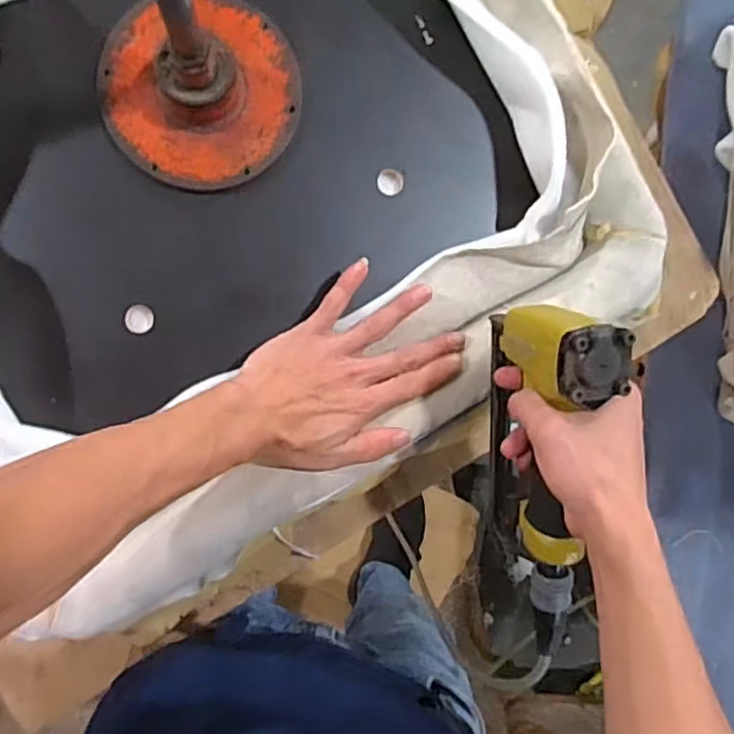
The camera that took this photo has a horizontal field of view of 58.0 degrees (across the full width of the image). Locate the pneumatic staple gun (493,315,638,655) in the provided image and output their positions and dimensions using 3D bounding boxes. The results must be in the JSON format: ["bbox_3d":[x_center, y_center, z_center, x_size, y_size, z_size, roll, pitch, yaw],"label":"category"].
[{"bbox_3d":[0.123,0.075,0.470,0.051,0.109,0.255,-4,113,-7],"label":"pneumatic staple gun"}]

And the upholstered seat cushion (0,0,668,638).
[{"bbox_3d":[-0.117,-0.156,0.462,0.552,0.140,0.548,-29,93,-6],"label":"upholstered seat cushion"}]

